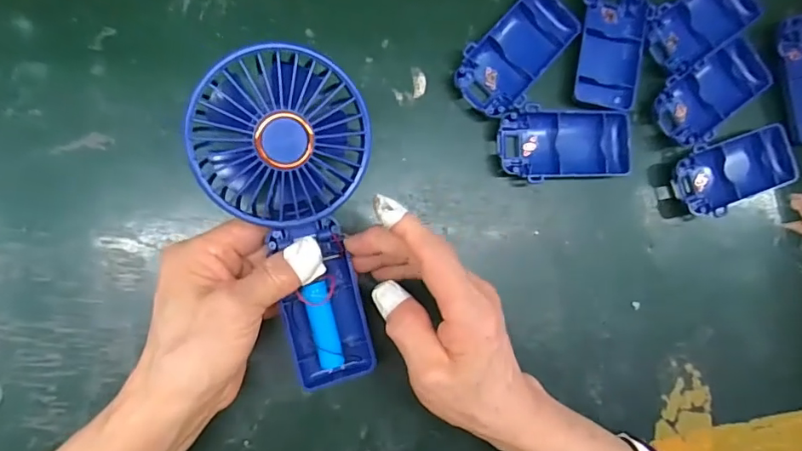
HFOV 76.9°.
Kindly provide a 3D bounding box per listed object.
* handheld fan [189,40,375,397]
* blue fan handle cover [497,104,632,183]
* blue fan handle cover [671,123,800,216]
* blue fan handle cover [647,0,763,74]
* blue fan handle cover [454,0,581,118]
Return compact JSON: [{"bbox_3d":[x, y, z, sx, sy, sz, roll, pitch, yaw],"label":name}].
[{"bbox_3d":[-0.050,0.001,0.267,0.081,0.035,0.178,-13,109,-10],"label":"handheld fan"},{"bbox_3d":[0.112,-0.055,0.345,0.095,0.017,0.046,-1,88,-9],"label":"blue fan handle cover"},{"bbox_3d":[0.241,-0.040,0.363,0.091,0.013,0.047,-21,91,-9],"label":"blue fan handle cover"},{"bbox_3d":[0.218,-0.149,0.364,0.094,0.014,0.046,-31,93,-9],"label":"blue fan handle cover"},{"bbox_3d":[0.077,-0.117,0.342,0.048,0.016,0.097,40,82,-6],"label":"blue fan handle cover"}]

